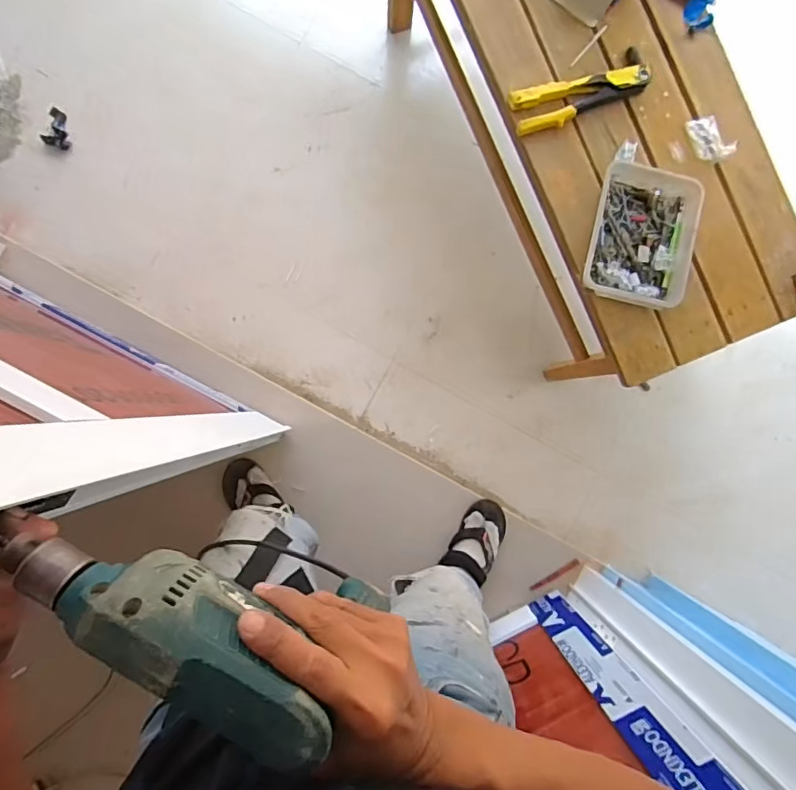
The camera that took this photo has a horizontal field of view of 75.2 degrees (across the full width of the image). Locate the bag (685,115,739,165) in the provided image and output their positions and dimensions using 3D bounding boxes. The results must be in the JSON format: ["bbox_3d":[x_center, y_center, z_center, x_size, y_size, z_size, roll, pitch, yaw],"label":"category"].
[{"bbox_3d":[0.541,-0.447,0.900,0.057,0.026,0.087,-33,90,-2],"label":"bag"}]

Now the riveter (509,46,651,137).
[{"bbox_3d":[0.314,-0.524,0.894,0.248,0.028,0.080,-21,90,-2],"label":"riveter"}]

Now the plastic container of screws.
[{"bbox_3d":[0.413,-0.267,0.884,0.176,0.048,0.228,11,89,-2],"label":"plastic container of screws"}]

